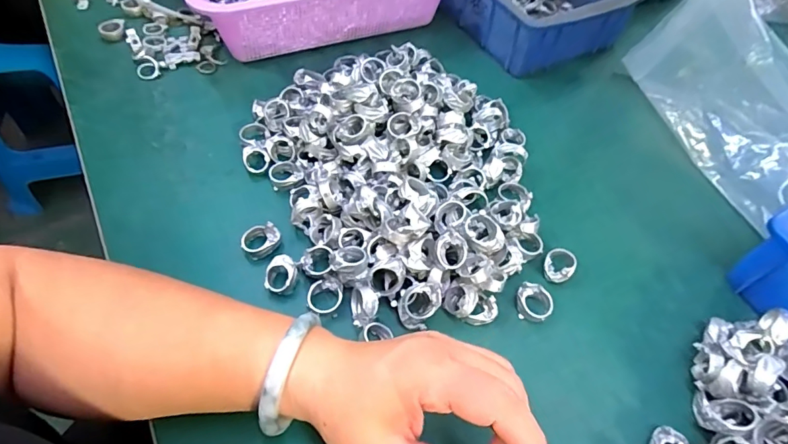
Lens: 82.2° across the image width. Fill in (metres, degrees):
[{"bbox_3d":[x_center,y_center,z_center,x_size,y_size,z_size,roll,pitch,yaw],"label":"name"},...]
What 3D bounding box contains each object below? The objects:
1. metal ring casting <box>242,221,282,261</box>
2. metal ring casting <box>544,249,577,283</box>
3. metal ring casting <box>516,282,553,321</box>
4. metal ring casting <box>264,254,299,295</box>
[{"bbox_3d":[-0.105,0.015,0.356,0.029,0.020,0.022,-18,58,-16],"label":"metal ring casting"},{"bbox_3d":[0.131,0.034,0.358,0.023,0.014,0.029,30,58,17],"label":"metal ring casting"},{"bbox_3d":[0.105,0.060,0.339,0.025,0.013,0.026,5,55,-1],"label":"metal ring casting"},{"bbox_3d":[-0.084,0.040,0.338,0.024,0.014,0.027,-7,56,-9],"label":"metal ring casting"}]

